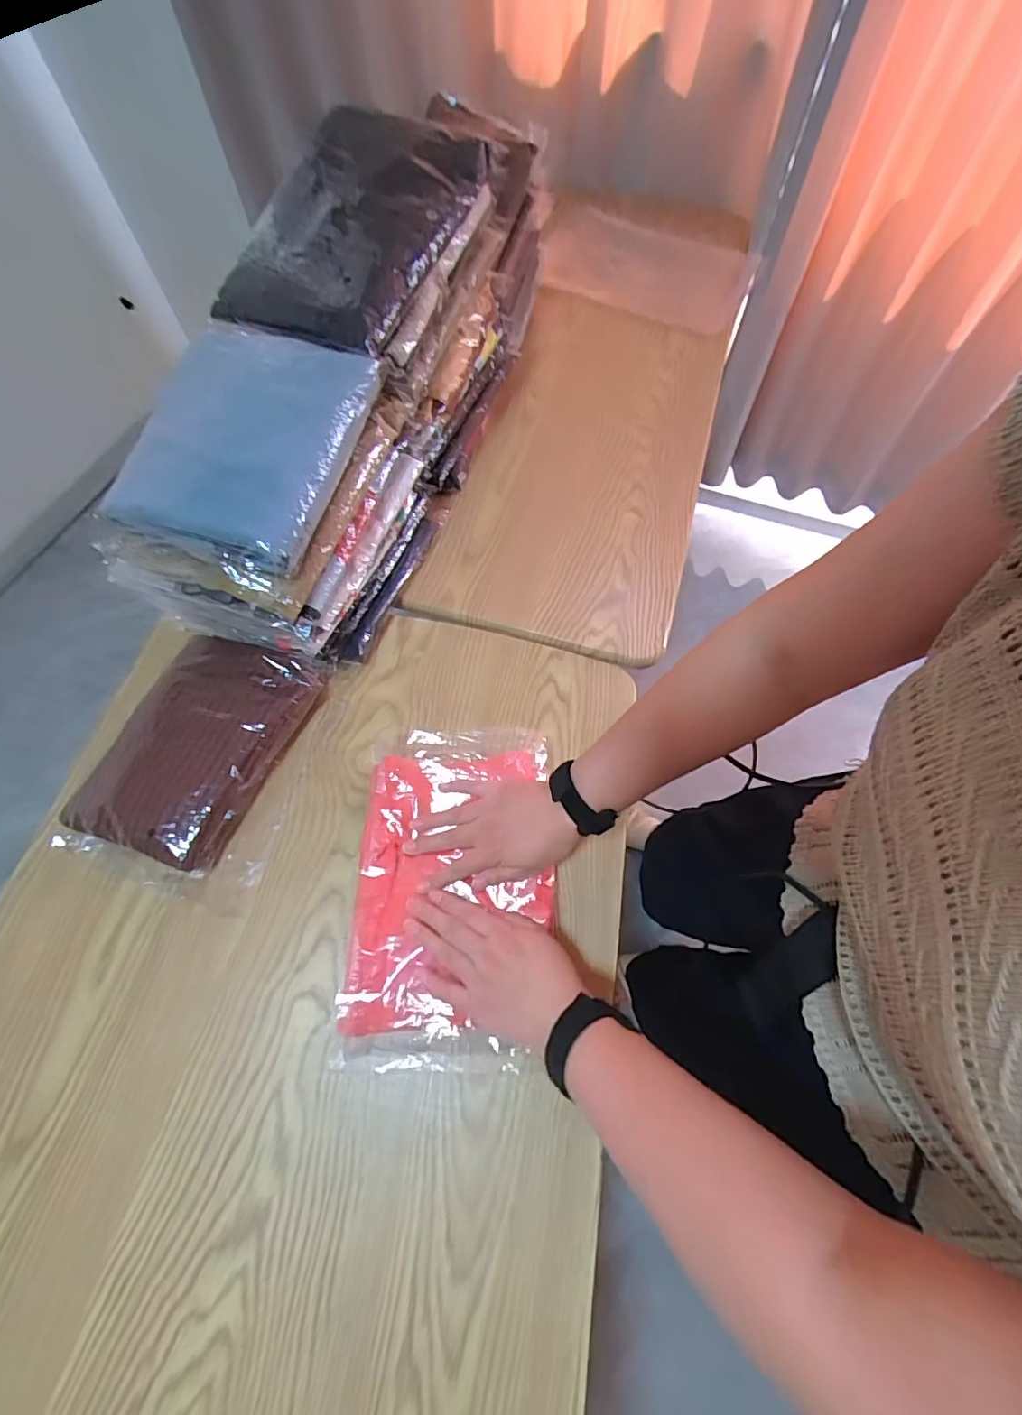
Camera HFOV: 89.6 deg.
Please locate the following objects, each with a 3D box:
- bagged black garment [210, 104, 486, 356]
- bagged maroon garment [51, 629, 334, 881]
[{"bbox_3d":[-0.172,-0.485,0.517,0.218,0.038,0.277,21,80,10],"label":"bagged black garment"},{"bbox_3d":[-0.322,0.043,0.535,0.155,0.069,0.254,18,65,10],"label":"bagged maroon garment"}]

